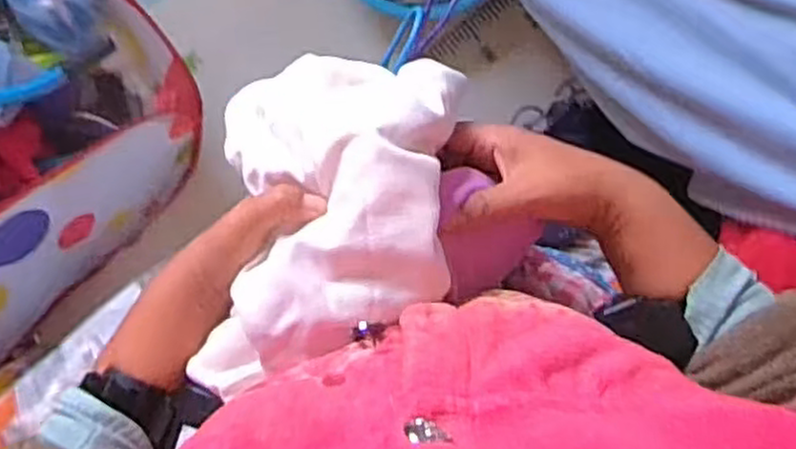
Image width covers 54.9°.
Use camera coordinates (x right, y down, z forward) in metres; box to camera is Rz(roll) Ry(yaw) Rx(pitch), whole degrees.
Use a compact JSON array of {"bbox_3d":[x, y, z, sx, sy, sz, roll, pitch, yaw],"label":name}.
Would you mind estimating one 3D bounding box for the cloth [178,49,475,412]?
[{"bbox_3d":[-0.039,-0.002,0.477,0.145,0.093,0.204,4,94,-7],"label":"cloth"}]

